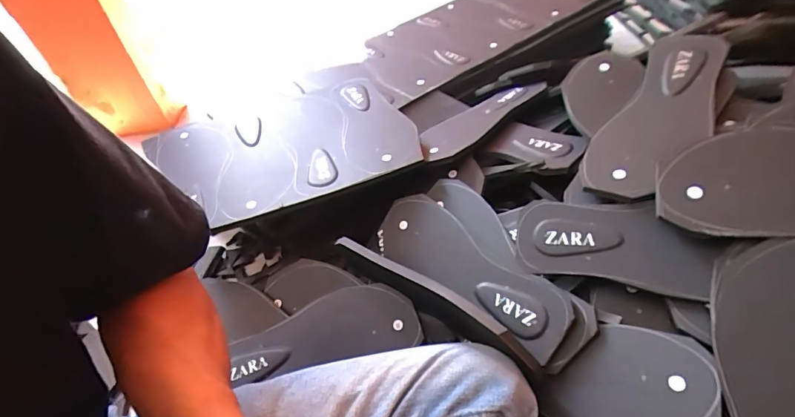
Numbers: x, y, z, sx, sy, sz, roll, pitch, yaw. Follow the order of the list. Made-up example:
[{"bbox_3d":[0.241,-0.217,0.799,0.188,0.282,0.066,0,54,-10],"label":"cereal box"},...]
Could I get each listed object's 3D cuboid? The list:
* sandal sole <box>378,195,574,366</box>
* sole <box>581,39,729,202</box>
[{"bbox_3d":[0.070,0.068,0.475,0.250,0.023,0.095,34,93,39],"label":"sandal sole"},{"bbox_3d":[0.279,-0.105,0.449,0.088,0.033,0.230,27,68,31],"label":"sole"}]

